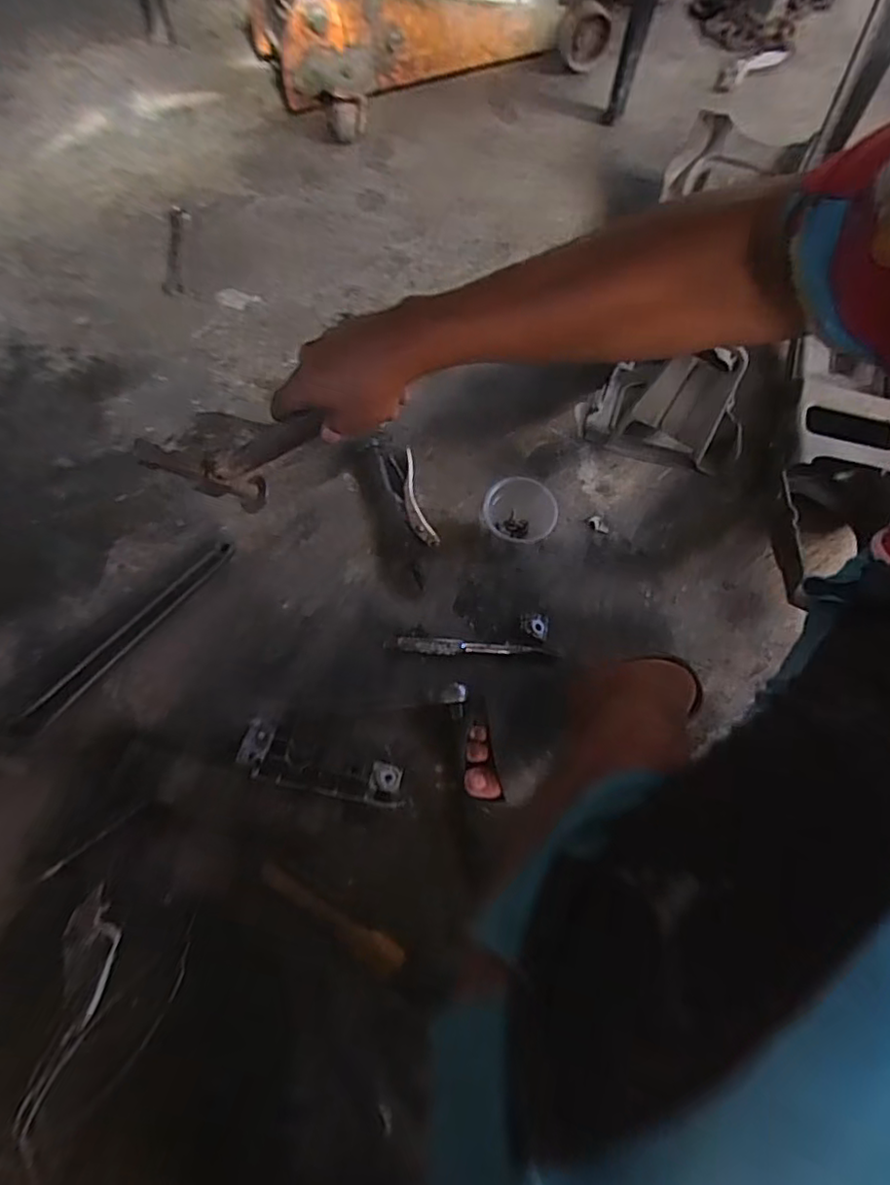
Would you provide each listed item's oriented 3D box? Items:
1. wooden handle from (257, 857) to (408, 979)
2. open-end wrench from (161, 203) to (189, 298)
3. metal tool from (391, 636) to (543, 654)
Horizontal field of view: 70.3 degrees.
[{"bbox_3d":[-0.108,0.304,0.596,0.157,0.008,0.028,31,70,12],"label":"wooden handle"},{"bbox_3d":[-0.402,-0.517,0.947,0.030,0.009,0.178,-6,67,-4],"label":"open-end wrench"},{"bbox_3d":[0.025,0.059,0.690,0.155,0.010,0.017,1,67,0],"label":"metal tool"}]

